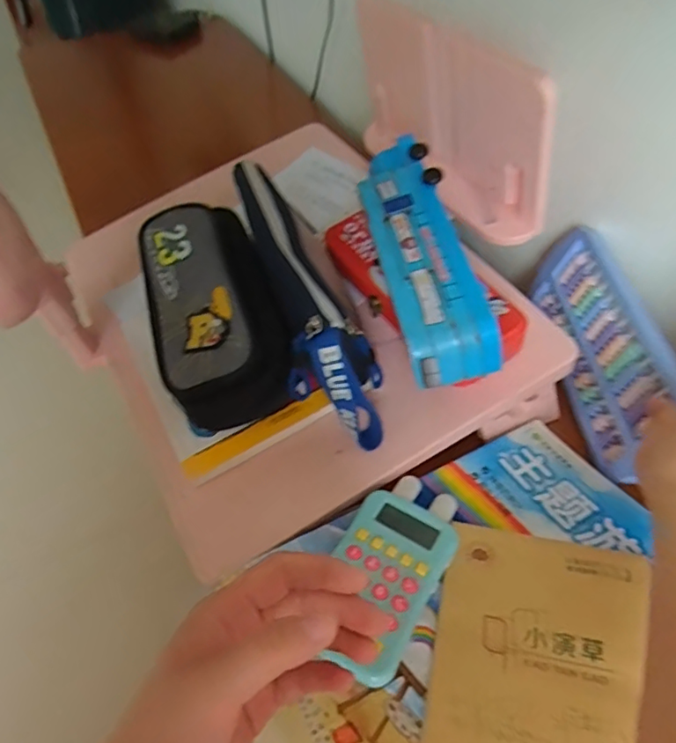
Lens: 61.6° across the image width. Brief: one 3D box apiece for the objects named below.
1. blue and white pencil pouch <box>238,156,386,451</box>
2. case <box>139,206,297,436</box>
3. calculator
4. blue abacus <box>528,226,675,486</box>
[{"bbox_3d":[-0.023,-0.060,0.452,0.072,0.101,0.226,-11,50,-11],"label":"blue and white pencil pouch"},{"bbox_3d":[-0.107,-0.051,0.476,0.091,0.078,0.199,-14,50,-14],"label":"case"},{"bbox_3d":[0.034,0.126,0.372,0.068,0.014,0.134,26,53,20],"label":"calculator"},{"bbox_3d":[0.228,-0.027,0.493,0.012,0.093,0.236,14,45,-21],"label":"blue abacus"}]

